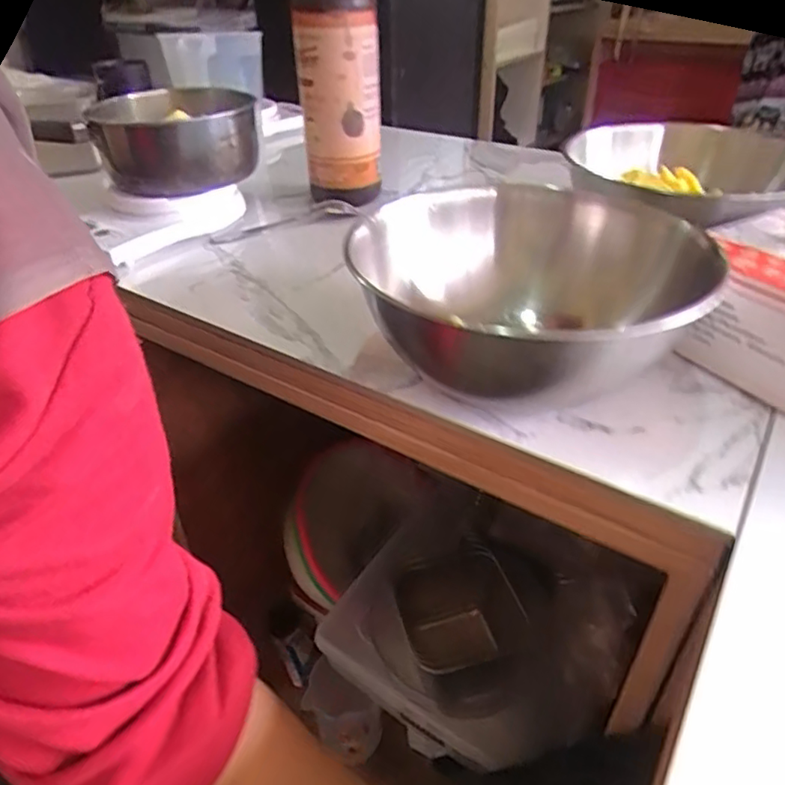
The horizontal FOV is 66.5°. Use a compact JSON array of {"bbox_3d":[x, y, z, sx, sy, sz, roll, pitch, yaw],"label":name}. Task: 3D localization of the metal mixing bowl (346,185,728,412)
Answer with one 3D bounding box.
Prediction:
[{"bbox_3d":[0.090,-0.057,0.392,0.197,0.102,0.222,16,41,25],"label":"metal mixing bowl"}]

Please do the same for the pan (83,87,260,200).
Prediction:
[{"bbox_3d":[-0.218,-0.262,0.624,0.161,0.080,0.128,-14,38,-16],"label":"pan"}]

